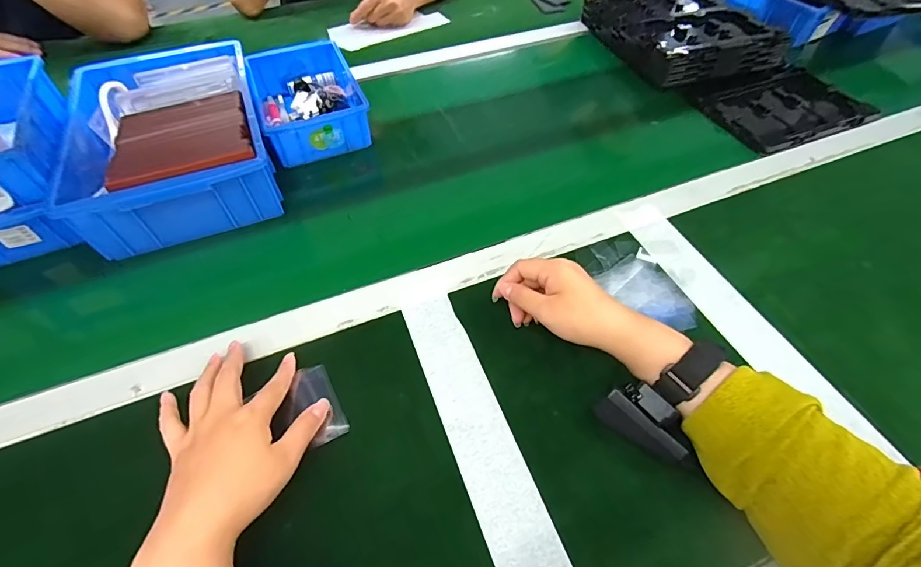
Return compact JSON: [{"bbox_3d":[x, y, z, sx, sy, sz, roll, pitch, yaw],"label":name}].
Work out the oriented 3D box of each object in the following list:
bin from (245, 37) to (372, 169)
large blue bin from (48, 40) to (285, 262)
[{"bbox_3d":[-0.217,-0.264,0.601,0.126,0.055,0.202,-20,56,-13],"label":"bin"},{"bbox_3d":[-0.360,-0.185,0.528,0.214,0.079,0.294,-19,56,-13],"label":"large blue bin"}]

